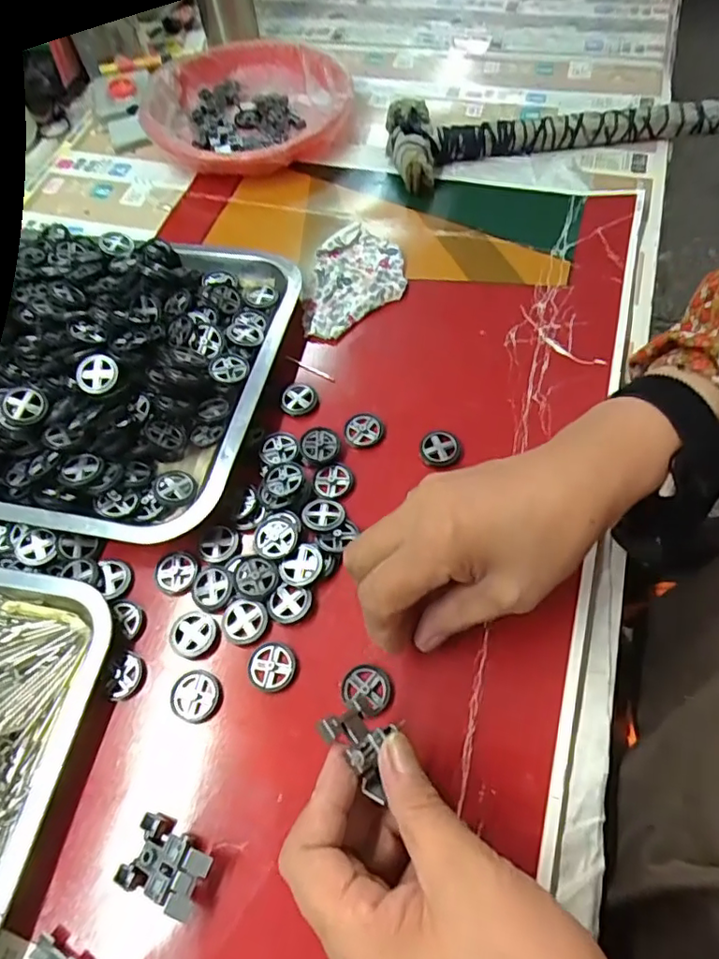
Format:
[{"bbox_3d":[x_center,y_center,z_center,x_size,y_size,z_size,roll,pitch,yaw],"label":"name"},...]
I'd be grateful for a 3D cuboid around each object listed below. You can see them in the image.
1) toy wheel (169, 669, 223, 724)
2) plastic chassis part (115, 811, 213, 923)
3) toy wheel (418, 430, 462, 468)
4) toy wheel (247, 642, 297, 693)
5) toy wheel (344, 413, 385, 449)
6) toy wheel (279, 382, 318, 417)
[{"bbox_3d":[-0.092,0.122,0.322,0.028,0.004,0.027,-2,60,4],"label":"toy wheel"},{"bbox_3d":[-0.094,0.187,0.277,0.043,0.019,0.031,18,63,14],"label":"plastic chassis part"},{"bbox_3d":[0.055,-0.020,0.385,0.028,0.005,0.026,-2,60,4],"label":"toy wheel"},{"bbox_3d":[-0.050,0.107,0.327,0.027,0.004,0.027,-2,60,4],"label":"toy wheel"},{"bbox_3d":[0.003,-0.035,0.398,0.027,0.004,0.025,3,60,7],"label":"toy wheel"},{"bbox_3d":[-0.044,-0.059,0.416,0.026,0.006,0.027,-2,60,4],"label":"toy wheel"}]

